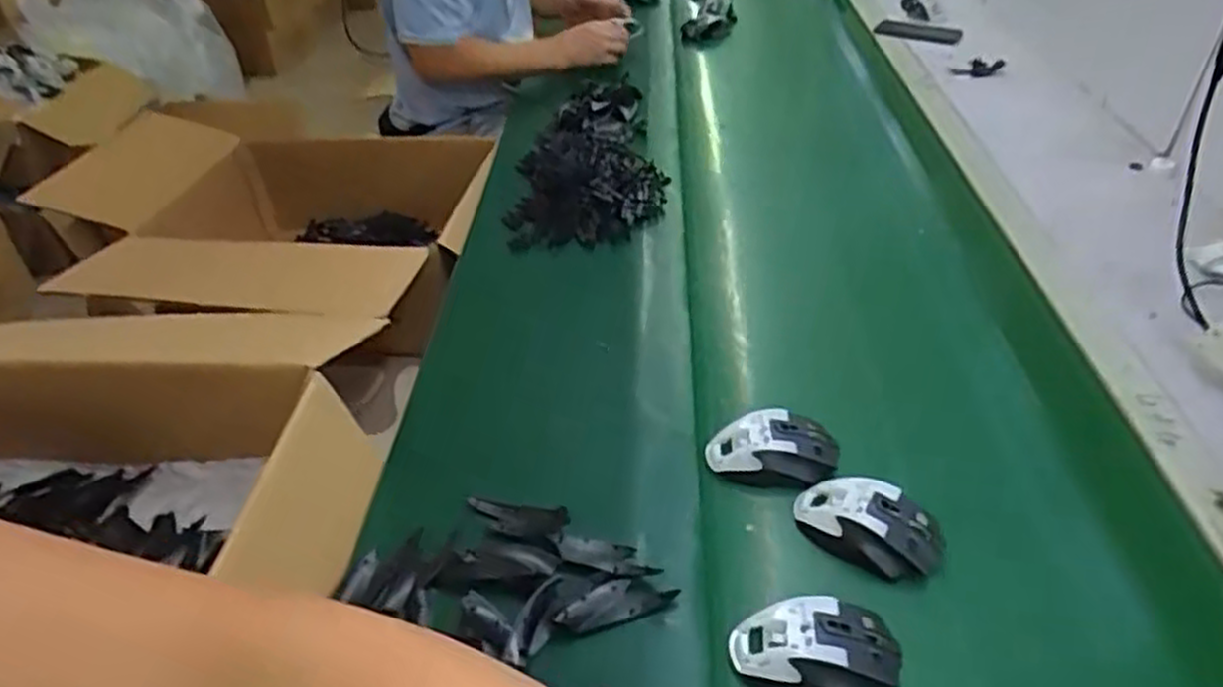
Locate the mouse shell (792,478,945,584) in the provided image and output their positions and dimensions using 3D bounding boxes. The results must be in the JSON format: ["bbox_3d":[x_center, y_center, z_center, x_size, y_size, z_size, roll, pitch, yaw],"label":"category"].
[{"bbox_3d":[0.212,0.148,0.648,0.115,0.037,0.067,23,46,31],"label":"mouse shell"}]

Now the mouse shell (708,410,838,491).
[{"bbox_3d":[0.147,0.100,0.722,0.117,0.041,0.075,6,39,13],"label":"mouse shell"}]

